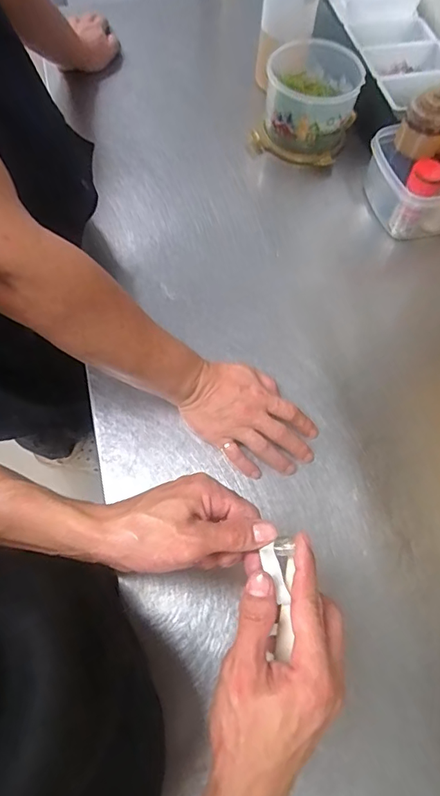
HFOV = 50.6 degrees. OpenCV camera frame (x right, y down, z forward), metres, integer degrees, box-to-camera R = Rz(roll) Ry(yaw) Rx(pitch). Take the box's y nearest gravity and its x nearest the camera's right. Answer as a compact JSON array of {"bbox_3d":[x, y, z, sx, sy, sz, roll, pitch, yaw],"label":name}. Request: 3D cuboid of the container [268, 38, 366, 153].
[{"bbox_3d":[0.140,-0.471,0.727,0.132,0.102,0.133,1,66,-2],"label":"container"}]

